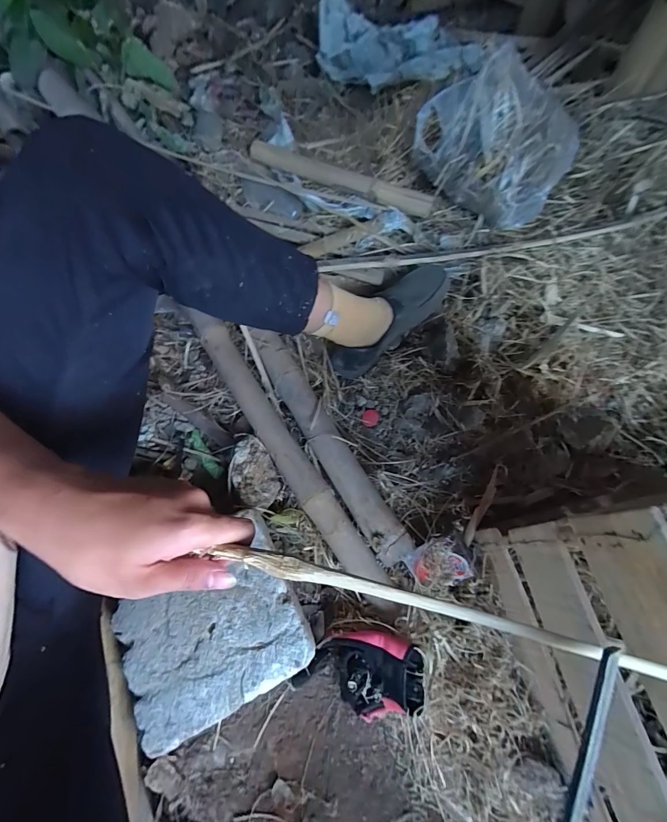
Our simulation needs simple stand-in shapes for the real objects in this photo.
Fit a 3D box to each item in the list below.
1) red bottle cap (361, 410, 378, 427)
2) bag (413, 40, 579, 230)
[{"bbox_3d":[0.067,0.013,0.663,0.030,0.008,0.031,2,65,-3],"label":"red bottle cap"},{"bbox_3d":[0.321,-0.543,0.722,0.151,0.201,0.303,-38,73,-19],"label":"bag"}]

